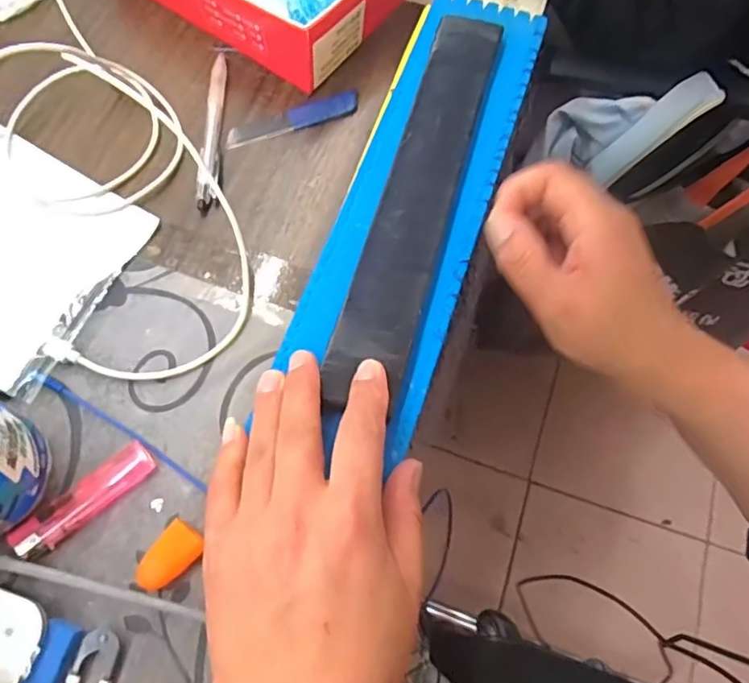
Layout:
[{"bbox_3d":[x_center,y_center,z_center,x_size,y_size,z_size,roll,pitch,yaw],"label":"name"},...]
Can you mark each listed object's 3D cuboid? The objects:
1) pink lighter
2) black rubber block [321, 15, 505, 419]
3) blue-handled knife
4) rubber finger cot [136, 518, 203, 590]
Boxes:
[{"bbox_3d":[-0.157,0.086,0.320,0.079,0.011,0.019,-38,77,-16],"label":"pink lighter"},{"bbox_3d":[0.029,-0.091,0.345,0.045,0.009,0.274,16,68,3],"label":"black rubber block"},{"bbox_3d":[-0.059,-0.163,0.429,0.101,0.004,0.021,-20,72,-11],"label":"blue-handled knife"},{"bbox_3d":[-0.109,0.114,0.311,0.022,0.011,0.036,44,72,11],"label":"rubber finger cot"}]

